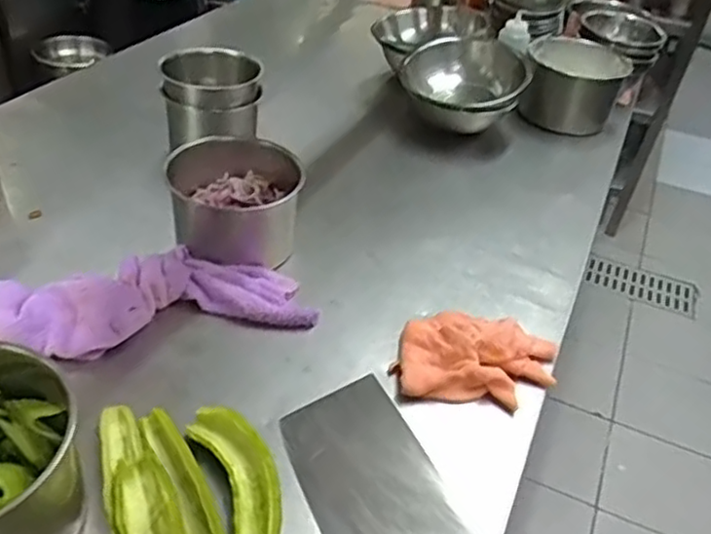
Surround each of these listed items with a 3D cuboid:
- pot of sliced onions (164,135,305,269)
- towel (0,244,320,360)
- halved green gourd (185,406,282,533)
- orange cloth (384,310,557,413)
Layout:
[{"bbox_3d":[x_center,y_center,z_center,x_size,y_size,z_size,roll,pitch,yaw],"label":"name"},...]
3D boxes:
[{"bbox_3d":[-0.158,-0.086,0.907,0.160,0.136,0.165,4,37,-3],"label":"pot of sliced onions"},{"bbox_3d":[-0.240,0.032,0.792,0.356,0.072,0.129,-8,39,-18],"label":"towel"},{"bbox_3d":[-0.098,0.203,0.613,0.059,0.034,0.207,-12,41,-23],"label":"halved green gourd"},{"bbox_3d":[0.140,0.107,0.783,0.180,0.057,0.110,8,37,2],"label":"orange cloth"}]

